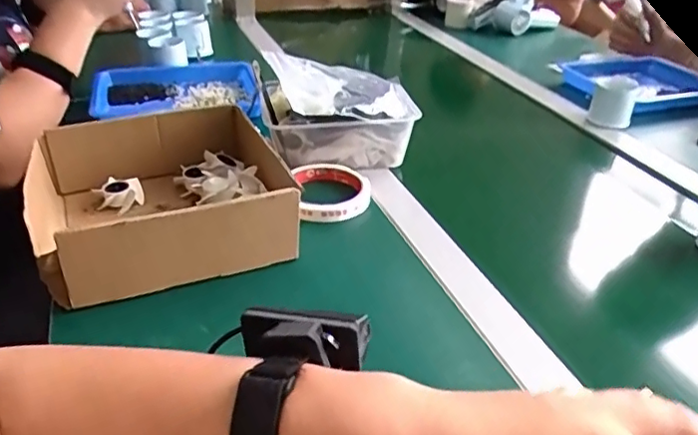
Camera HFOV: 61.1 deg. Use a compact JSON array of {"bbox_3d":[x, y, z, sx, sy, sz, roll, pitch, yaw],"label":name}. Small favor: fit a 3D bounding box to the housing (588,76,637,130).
[{"bbox_3d":[0.358,-0.156,0.799,0.053,0.059,0.057,18,35,24],"label":"housing"}]

